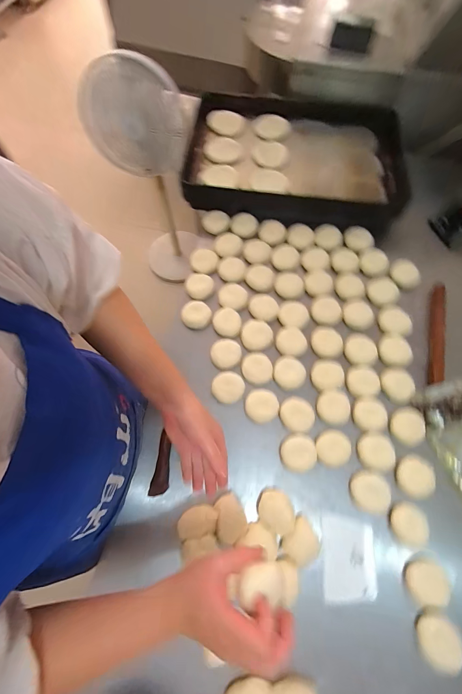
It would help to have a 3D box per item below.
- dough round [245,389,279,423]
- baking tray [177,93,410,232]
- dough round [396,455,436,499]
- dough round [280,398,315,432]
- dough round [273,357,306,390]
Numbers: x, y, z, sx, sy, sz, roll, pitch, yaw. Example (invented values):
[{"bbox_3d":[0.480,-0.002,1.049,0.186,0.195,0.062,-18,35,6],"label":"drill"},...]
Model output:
[{"bbox_3d":[0.064,0.123,0.590,0.067,0.016,0.065,1,68,-1],"label":"dough round"},{"bbox_3d":[0.195,-0.567,0.841,0.620,0.099,0.458,9,68,2],"label":"baking tray"},{"bbox_3d":[0.360,0.251,0.547,0.075,0.015,0.074,1,68,-1],"label":"dough round"},{"bbox_3d":[0.135,0.139,0.578,0.067,0.022,0.063,1,68,-1],"label":"dough round"},{"bbox_3d":[0.130,0.056,0.625,0.067,0.016,0.070,1,68,-1],"label":"dough round"}]

